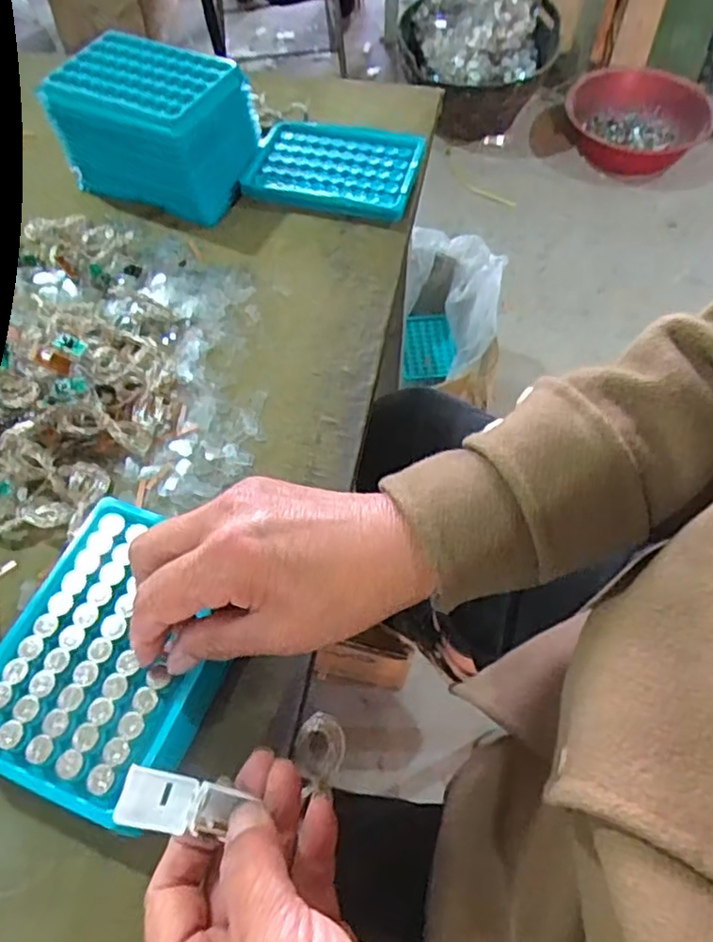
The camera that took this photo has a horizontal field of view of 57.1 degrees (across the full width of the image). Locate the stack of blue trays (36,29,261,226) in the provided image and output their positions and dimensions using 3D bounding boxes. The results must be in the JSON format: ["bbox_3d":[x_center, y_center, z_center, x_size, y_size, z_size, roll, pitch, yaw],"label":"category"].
[{"bbox_3d":[-0.154,-0.268,0.507,0.134,0.075,0.090,22,61,12],"label":"stack of blue trays"}]

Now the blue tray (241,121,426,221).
[{"bbox_3d":[-0.016,-0.246,0.534,0.131,0.017,0.093,11,60,6],"label":"blue tray"}]

